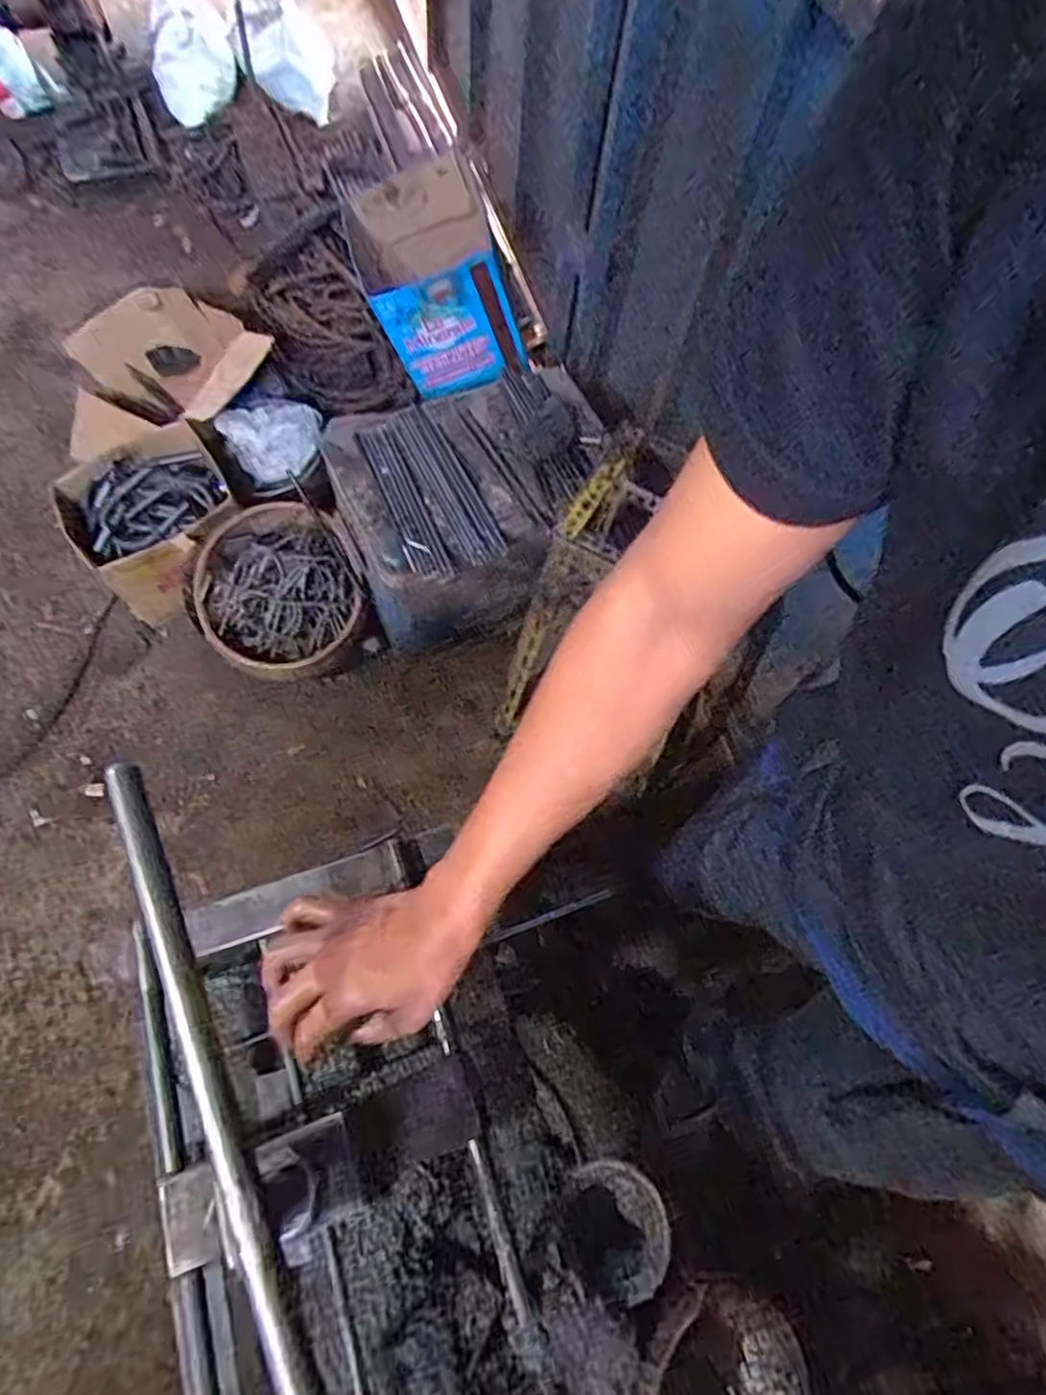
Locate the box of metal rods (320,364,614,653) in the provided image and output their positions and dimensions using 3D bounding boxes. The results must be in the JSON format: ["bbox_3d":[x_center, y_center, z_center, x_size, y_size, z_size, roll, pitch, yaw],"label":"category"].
[{"bbox_3d":[-0.097,-0.364,1.373,0.478,0.339,0.377,-24,71,-14],"label":"box of metal rods"}]

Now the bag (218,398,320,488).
[{"bbox_3d":[-0.522,-0.552,1.499,0.193,0.099,0.227,-33,73,-17],"label":"bag"}]

